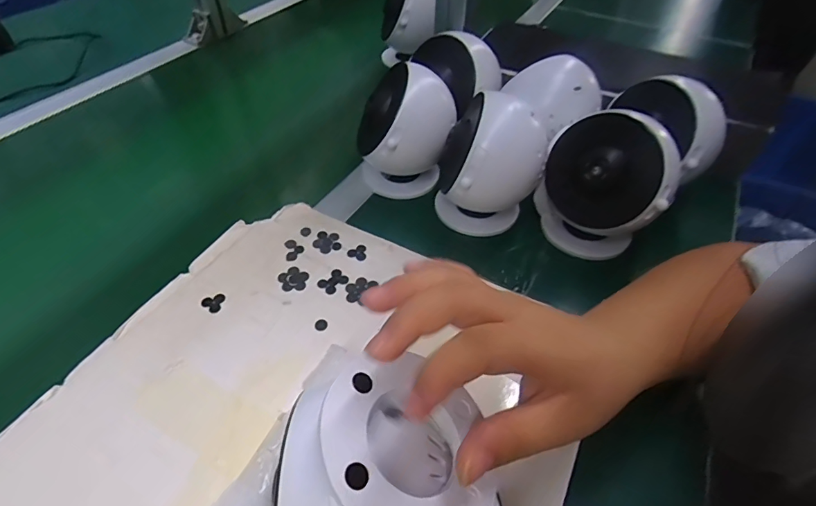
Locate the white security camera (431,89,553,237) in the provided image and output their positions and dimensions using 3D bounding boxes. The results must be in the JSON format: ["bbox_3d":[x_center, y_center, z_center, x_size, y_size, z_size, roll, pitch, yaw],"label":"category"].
[{"bbox_3d":[0.076,-0.081,0.431,0.092,0.118,0.090,7,47,6],"label":"white security camera"}]

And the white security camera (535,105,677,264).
[{"bbox_3d":[0.173,-0.056,0.411,0.105,0.116,0.083,18,49,16],"label":"white security camera"}]

